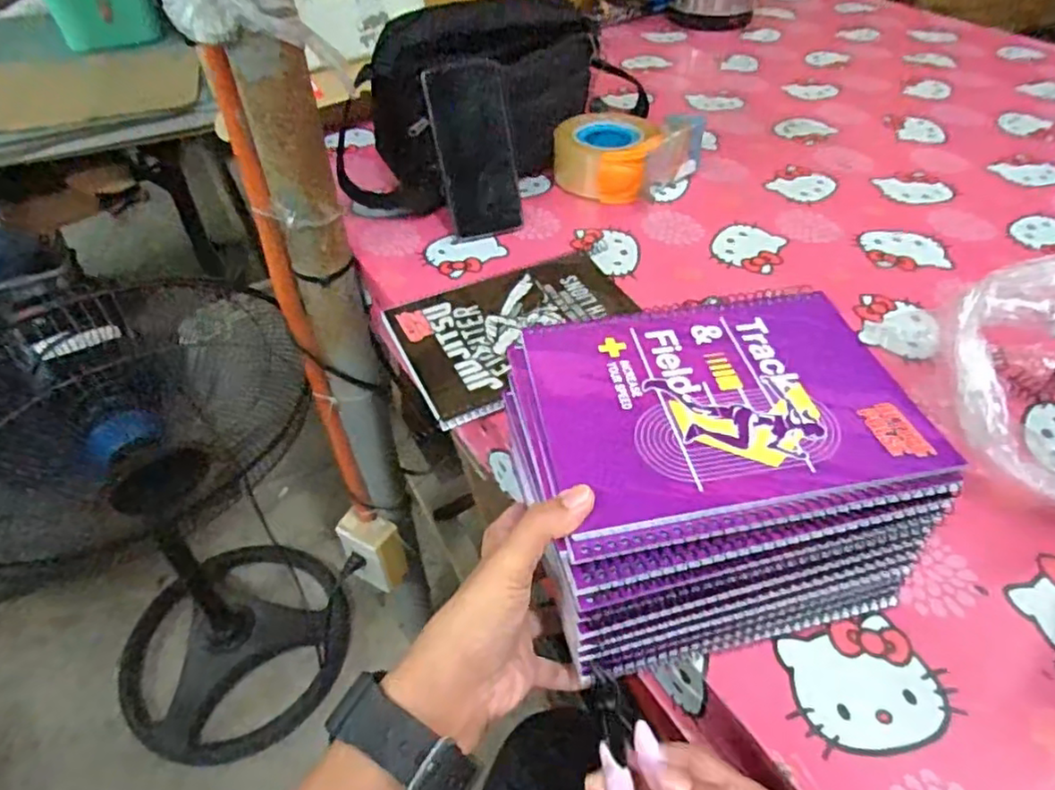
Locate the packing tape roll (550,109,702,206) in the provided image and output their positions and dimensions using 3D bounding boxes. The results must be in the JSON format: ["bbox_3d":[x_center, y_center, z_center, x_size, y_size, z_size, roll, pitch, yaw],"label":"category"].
[{"bbox_3d":[0.113,-0.283,0.741,0.152,0.064,0.119,-33,54,-28],"label":"packing tape roll"}]

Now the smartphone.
[{"bbox_3d":[-0.050,-0.247,0.650,0.075,0.162,0.006,-14,19,-8],"label":"smartphone"}]

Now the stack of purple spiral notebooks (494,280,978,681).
[{"bbox_3d":[0.104,0.039,0.375,0.214,0.095,0.174,-9,46,-8],"label":"stack of purple spiral notebooks"}]

